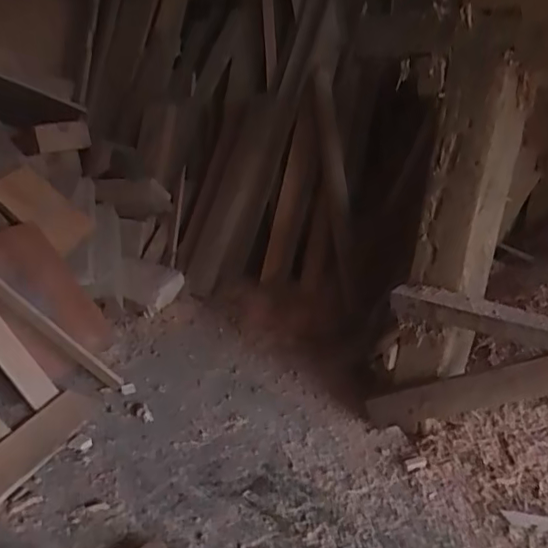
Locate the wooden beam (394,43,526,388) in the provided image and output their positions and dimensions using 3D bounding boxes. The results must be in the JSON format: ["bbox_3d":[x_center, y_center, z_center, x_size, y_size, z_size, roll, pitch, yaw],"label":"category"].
[{"bbox_3d":[0.261,-0.063,0.837,0.105,0.465,0.091,16,25,28],"label":"wooden beam"}]

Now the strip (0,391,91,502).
[{"bbox_3d":[-0.365,0.255,0.838,0.089,0.015,0.300,10,23,16],"label":"strip"}]

